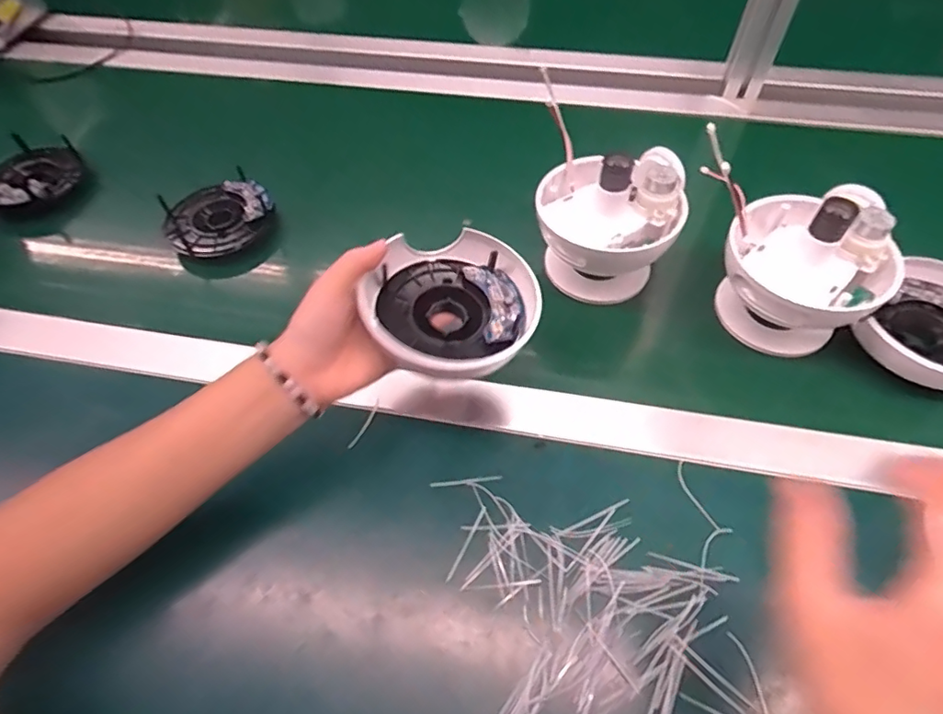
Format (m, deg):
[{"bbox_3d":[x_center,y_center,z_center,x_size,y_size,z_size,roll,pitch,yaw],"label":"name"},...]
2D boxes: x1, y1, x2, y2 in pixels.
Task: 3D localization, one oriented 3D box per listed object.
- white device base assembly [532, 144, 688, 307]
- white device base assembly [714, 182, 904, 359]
[{"bbox_3d":[0.112,-0.114,0.455,0.119,0.105,0.108,9,59,7],"label":"white device base assembly"},{"bbox_3d":[0.255,-0.068,0.426,0.116,0.107,0.113,38,67,22],"label":"white device base assembly"}]

